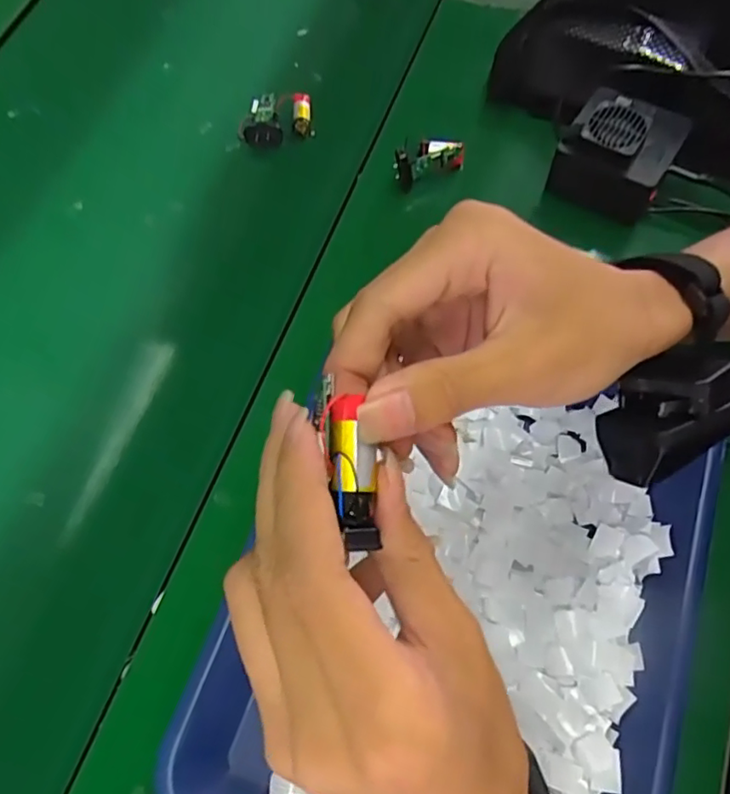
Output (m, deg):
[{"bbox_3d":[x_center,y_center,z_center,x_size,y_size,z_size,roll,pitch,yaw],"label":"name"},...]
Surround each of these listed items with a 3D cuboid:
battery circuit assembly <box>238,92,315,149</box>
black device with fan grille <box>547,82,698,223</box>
[{"bbox_3d":[-0.079,-0.245,0.501,0.065,0.020,0.044,-17,70,-4],"label":"battery circuit assembly"},{"bbox_3d":[0.190,-0.185,0.431,0.077,0.059,0.072,29,73,12],"label":"black device with fan grille"}]

